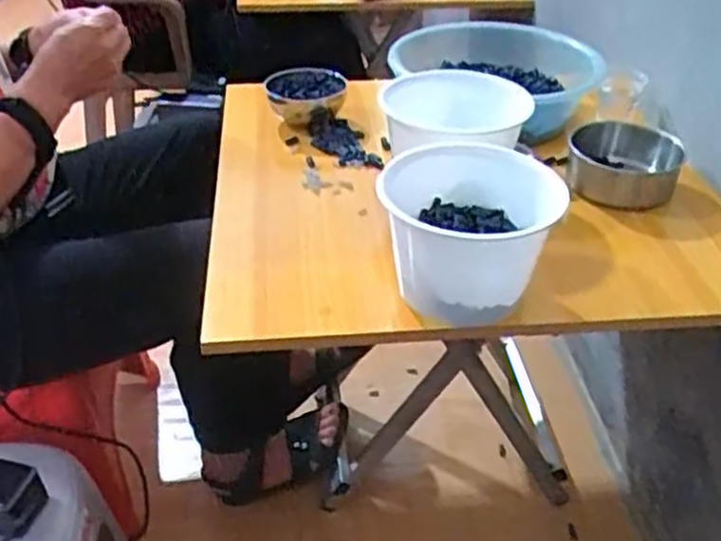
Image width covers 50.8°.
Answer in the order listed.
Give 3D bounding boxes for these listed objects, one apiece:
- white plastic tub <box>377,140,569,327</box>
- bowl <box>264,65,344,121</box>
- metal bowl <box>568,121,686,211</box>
[{"bbox_3d":[0.105,-0.038,0.718,0.149,0.105,0.160,0,36,0],"label":"white plastic tub"},{"bbox_3d":[-0.080,-0.250,1.102,0.116,0.059,0.101,-1,36,-2],"label":"bowl"},{"bbox_3d":[0.320,-0.133,0.921,0.125,0.057,0.125,0,36,0],"label":"metal bowl"}]

